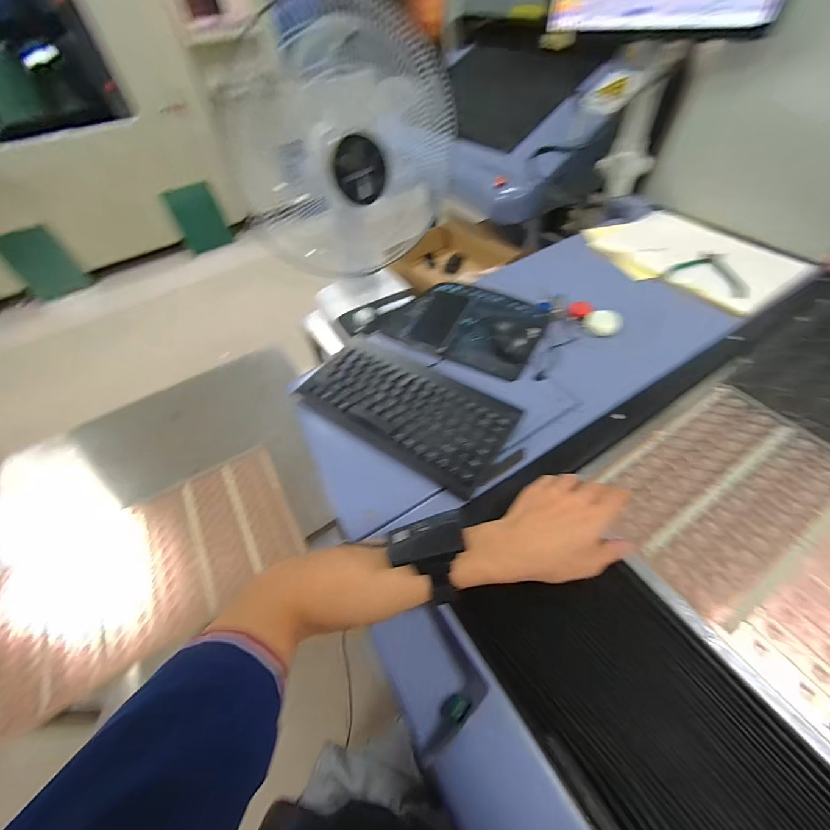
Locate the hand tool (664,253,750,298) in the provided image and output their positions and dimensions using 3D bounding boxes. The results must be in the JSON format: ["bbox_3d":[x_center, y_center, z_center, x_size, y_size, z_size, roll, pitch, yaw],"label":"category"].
[{"bbox_3d":[0.536,-0.265,0.662,0.127,0.016,0.114,27,58,22],"label":"hand tool"}]

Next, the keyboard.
[{"bbox_3d":[-0.012,-0.015,0.504,0.283,0.019,0.149,27,59,22],"label":"keyboard"}]

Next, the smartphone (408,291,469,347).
[{"bbox_3d":[0.044,-0.171,0.639,0.070,0.011,0.139,10,53,22],"label":"smartphone"}]

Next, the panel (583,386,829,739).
[{"bbox_3d":[0.451,0.187,0.335,0.291,0.011,0.513,-30,55,-17],"label":"panel"}]

